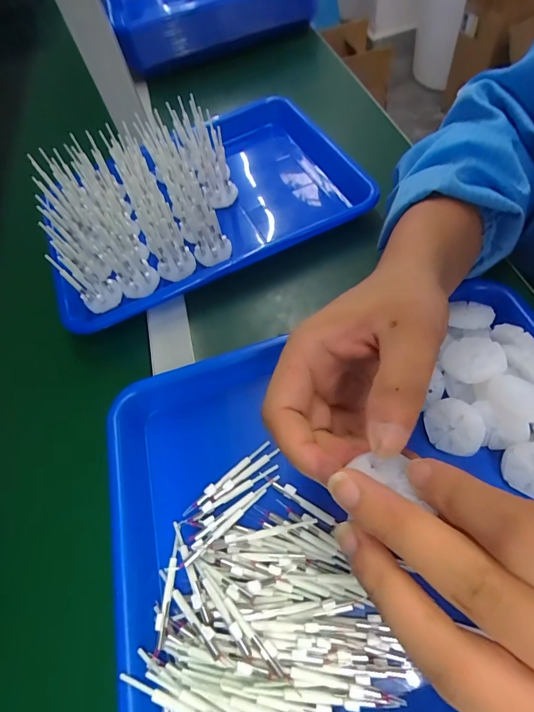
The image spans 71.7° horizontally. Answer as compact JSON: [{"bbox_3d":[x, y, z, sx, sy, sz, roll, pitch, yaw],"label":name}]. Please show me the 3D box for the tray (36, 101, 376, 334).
[{"bbox_3d":[-0.074,-0.193,0.400,0.343,0.070,0.260,-23,59,-4],"label":"tray"}]

